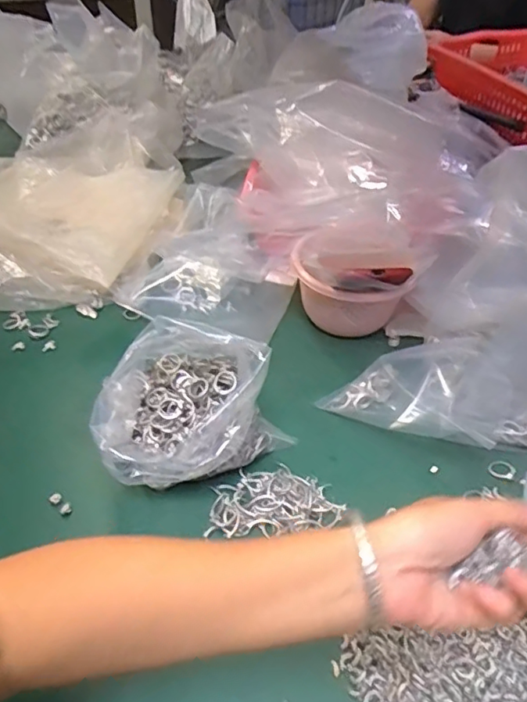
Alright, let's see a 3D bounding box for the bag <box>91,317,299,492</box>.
[{"bbox_3d":[-0.060,0.048,0.510,0.168,0.118,0.134,-2,43,-5],"label":"bag"}]

